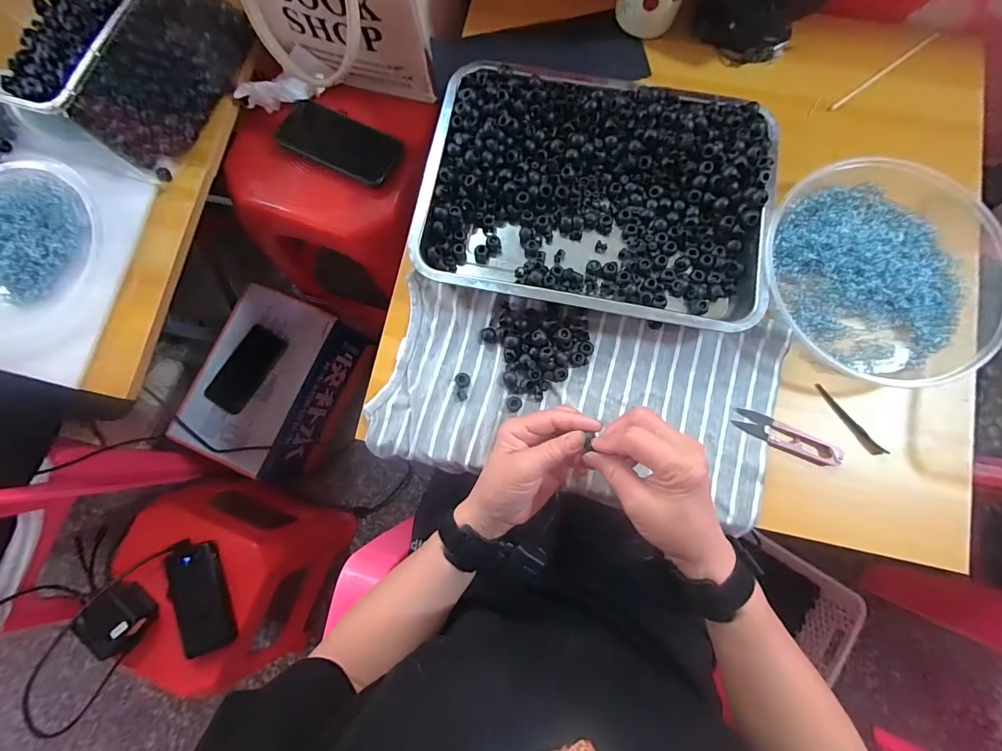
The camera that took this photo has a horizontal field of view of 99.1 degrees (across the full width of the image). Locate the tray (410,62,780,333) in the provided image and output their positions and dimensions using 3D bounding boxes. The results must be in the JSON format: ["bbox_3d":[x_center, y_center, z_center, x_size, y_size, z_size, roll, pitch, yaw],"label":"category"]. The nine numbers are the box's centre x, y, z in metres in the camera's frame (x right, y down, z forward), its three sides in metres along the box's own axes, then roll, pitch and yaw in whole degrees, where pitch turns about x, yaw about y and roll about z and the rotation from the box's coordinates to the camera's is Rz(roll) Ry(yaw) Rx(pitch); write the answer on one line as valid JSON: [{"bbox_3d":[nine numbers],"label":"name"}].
[{"bbox_3d":[0.095,-0.188,0.431,0.340,0.032,0.245,10,88,5],"label":"tray"}]

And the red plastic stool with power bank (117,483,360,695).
[{"bbox_3d":[-0.483,0.351,0.788,0.280,0.275,0.248,17,82,4],"label":"red plastic stool with power bank"}]

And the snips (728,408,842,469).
[{"bbox_3d":[0.278,0.061,0.415,0.100,0.010,0.026,22,89,5],"label":"snips"}]

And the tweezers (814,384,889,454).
[{"bbox_3d":[0.343,0.044,0.417,0.011,0.009,0.088,-38,85,1],"label":"tweezers"}]

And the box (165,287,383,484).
[{"bbox_3d":[-0.448,0.018,0.858,0.223,0.149,0.325,24,83,5],"label":"box"}]

